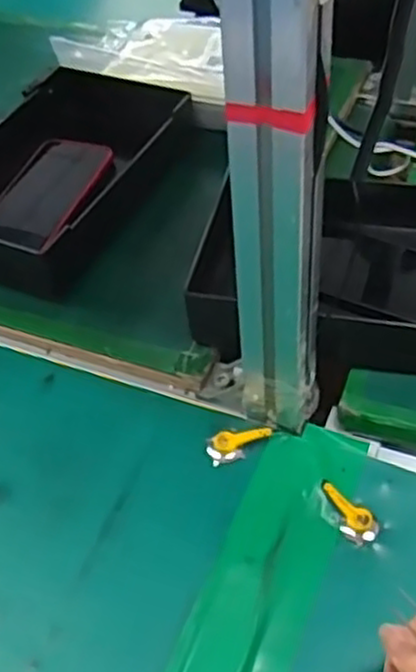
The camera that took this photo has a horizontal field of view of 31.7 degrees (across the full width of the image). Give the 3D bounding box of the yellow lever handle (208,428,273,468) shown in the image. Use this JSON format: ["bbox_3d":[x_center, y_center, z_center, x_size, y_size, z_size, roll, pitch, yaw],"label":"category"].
[{"bbox_3d":[0.022,0.077,0.522,0.046,0.011,0.023,-9,49,-1],"label":"yellow lever handle"}]

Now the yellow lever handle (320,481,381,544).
[{"bbox_3d":[0.091,0.118,0.489,0.020,0.013,0.047,-37,55,-23],"label":"yellow lever handle"}]

